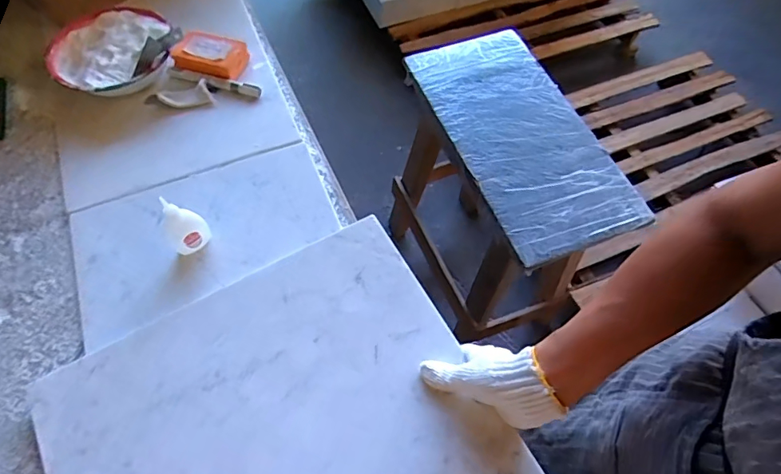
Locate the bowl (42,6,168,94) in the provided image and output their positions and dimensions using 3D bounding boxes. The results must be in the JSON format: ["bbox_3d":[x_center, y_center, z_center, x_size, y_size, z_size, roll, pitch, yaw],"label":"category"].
[{"bbox_3d":[-0.401,-0.262,0.675,0.165,0.048,0.165,1,64,-2],"label":"bowl"}]

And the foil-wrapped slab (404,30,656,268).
[{"bbox_3d":[0.236,-0.197,0.864,0.243,0.018,0.505,-21,64,-9],"label":"foil-wrapped slab"}]

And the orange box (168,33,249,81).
[{"bbox_3d":[-0.265,-0.271,0.687,0.101,0.031,0.066,16,63,7],"label":"orange box"}]

